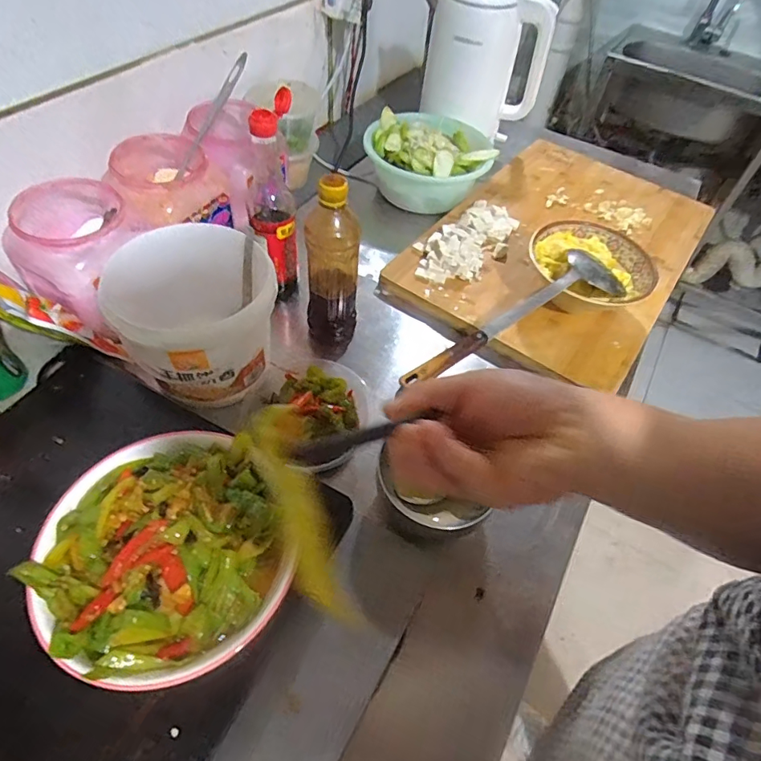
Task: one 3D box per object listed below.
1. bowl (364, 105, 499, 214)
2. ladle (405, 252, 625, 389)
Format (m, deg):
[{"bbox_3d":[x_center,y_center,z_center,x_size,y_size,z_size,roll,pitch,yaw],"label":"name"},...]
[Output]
[{"bbox_3d":[0.082,-0.378,0.855,0.218,0.089,0.172,6,52,-1],"label":"bowl"},{"bbox_3d":[0.172,-0.080,0.631,0.325,0.048,0.071,-30,60,-9],"label":"ladle"}]

